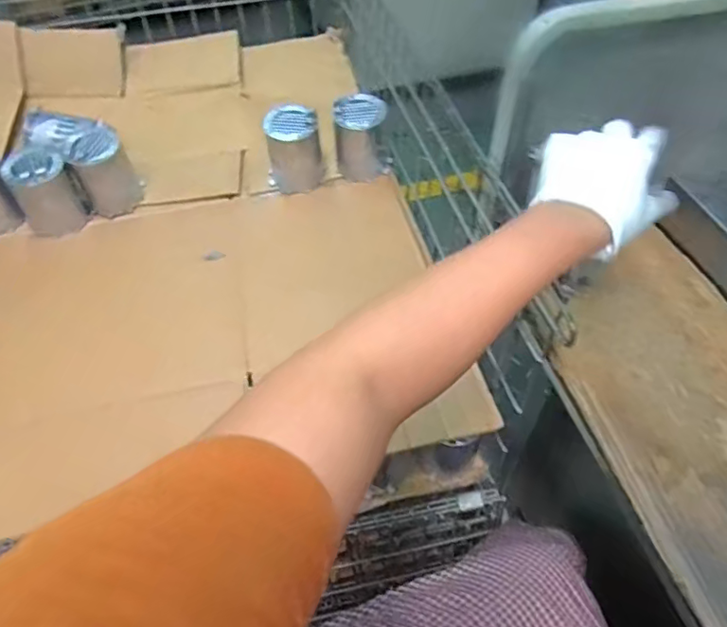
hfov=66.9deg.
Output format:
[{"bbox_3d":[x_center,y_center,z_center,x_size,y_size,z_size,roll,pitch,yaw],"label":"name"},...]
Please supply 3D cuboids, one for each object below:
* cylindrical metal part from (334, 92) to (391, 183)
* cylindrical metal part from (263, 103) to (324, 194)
[{"bbox_3d":[-0.003,-0.302,0.938,0.093,0.124,0.078,-4,51,0],"label":"cylindrical metal part"},{"bbox_3d":[-0.118,-0.273,0.926,0.091,0.122,0.084,-2,51,2],"label":"cylindrical metal part"}]

